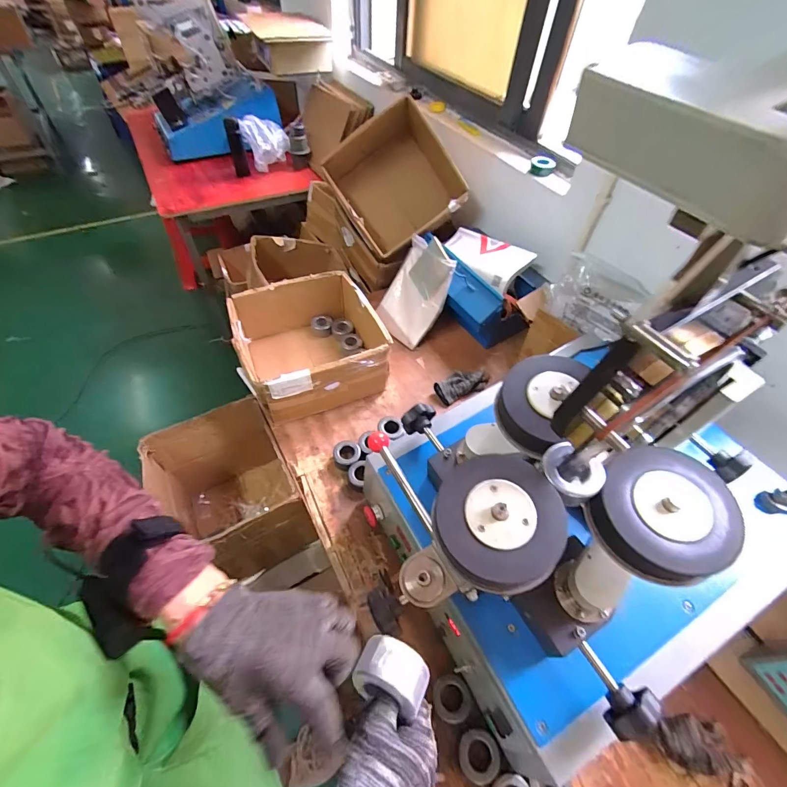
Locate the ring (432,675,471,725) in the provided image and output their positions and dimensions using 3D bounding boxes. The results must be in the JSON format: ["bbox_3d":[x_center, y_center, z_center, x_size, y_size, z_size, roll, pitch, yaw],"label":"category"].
[{"bbox_3d":[0.093,0.488,0.607,0.062,0.014,0.058,2,53,-2],"label":"ring"}]

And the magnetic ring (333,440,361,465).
[{"bbox_3d":[-0.107,0.143,0.879,0.062,0.032,0.062,2,53,-2],"label":"magnetic ring"}]

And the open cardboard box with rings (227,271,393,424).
[{"bbox_3d":[-0.217,-0.141,1.014,0.358,0.188,0.397,-12,54,-12],"label":"open cardboard box with rings"}]

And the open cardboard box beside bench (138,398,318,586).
[{"bbox_3d":[-0.395,0.258,0.977,0.253,0.299,0.332,-25,58,-20],"label":"open cardboard box beside bench"}]

